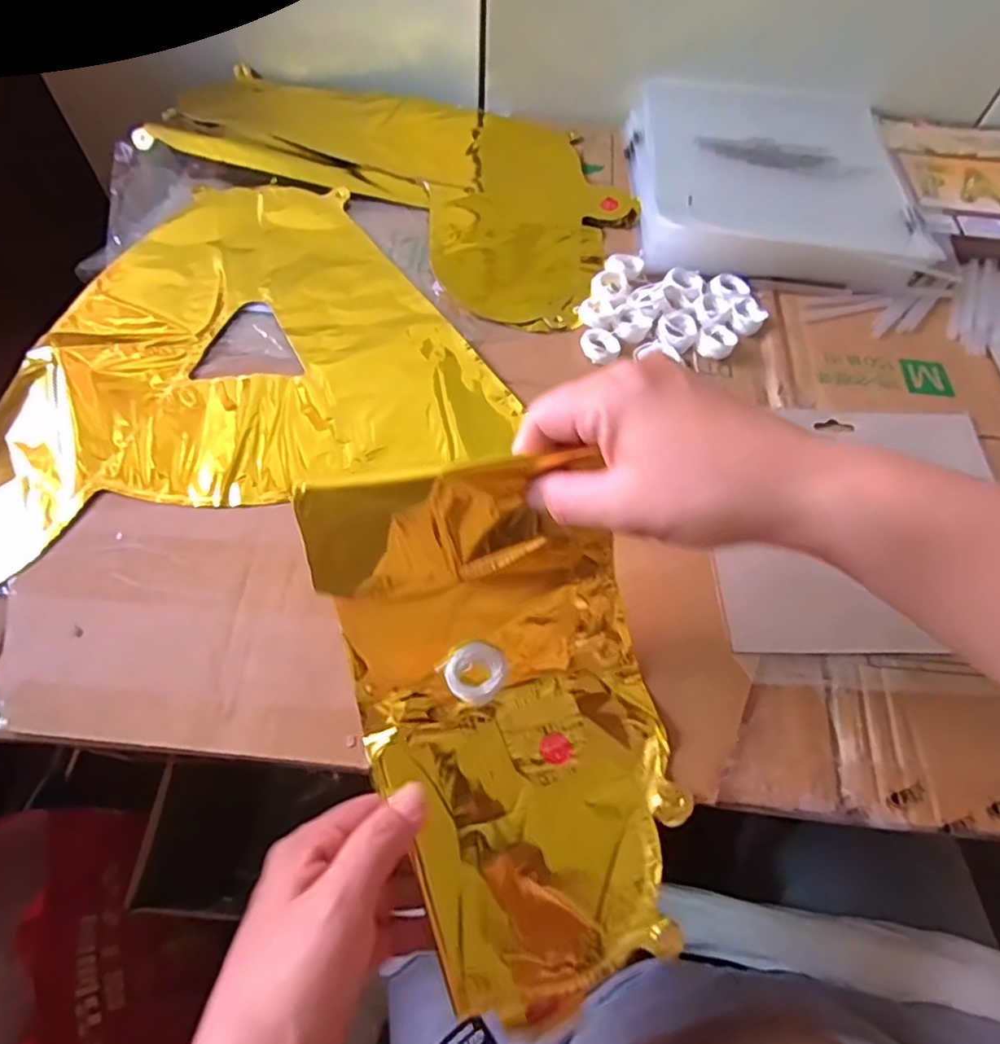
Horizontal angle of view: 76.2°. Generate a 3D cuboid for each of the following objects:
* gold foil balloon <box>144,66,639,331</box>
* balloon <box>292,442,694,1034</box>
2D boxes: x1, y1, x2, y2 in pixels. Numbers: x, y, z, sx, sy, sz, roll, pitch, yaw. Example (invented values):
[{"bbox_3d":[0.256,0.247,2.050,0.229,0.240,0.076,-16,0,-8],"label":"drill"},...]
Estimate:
[{"bbox_3d":[-0.084,-0.304,0.539,0.411,0.028,0.218,30,62,14],"label":"gold foil balloon"},{"bbox_3d":[0.012,0.090,0.282,0.140,0.115,0.216,-15,66,-10],"label":"balloon"}]

